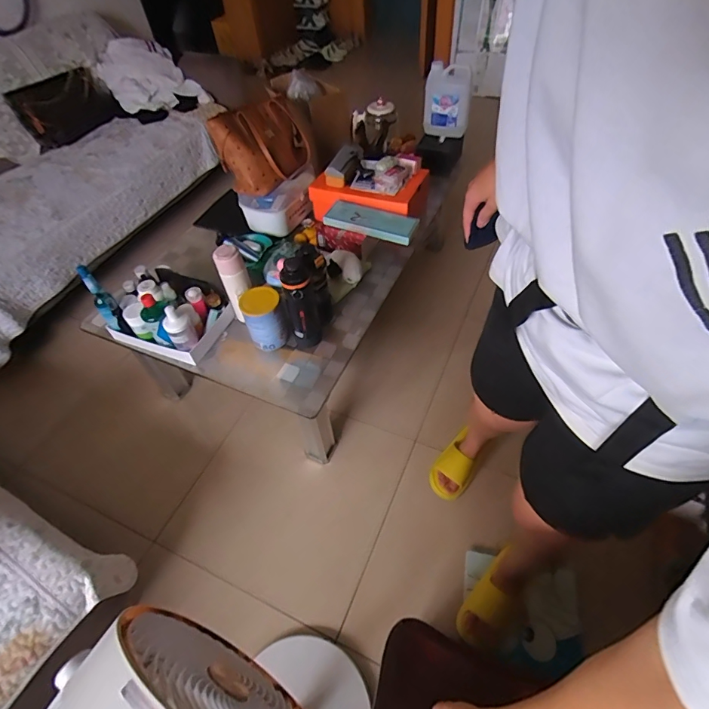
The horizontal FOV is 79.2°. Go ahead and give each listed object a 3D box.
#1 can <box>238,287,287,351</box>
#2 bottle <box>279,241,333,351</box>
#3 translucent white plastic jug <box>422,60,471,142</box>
[{"bbox_3d":[-0.238,-0.100,1.145,0.102,0.140,0.105,-18,52,-10],"label":"can"},{"bbox_3d":[-0.118,-0.145,1.098,0.120,0.243,0.134,-12,51,-5],"label":"bottle"},{"bbox_3d":[0.327,-0.891,1.515,0.171,0.239,0.085,-2,39,-6],"label":"translucent white plastic jug"}]

